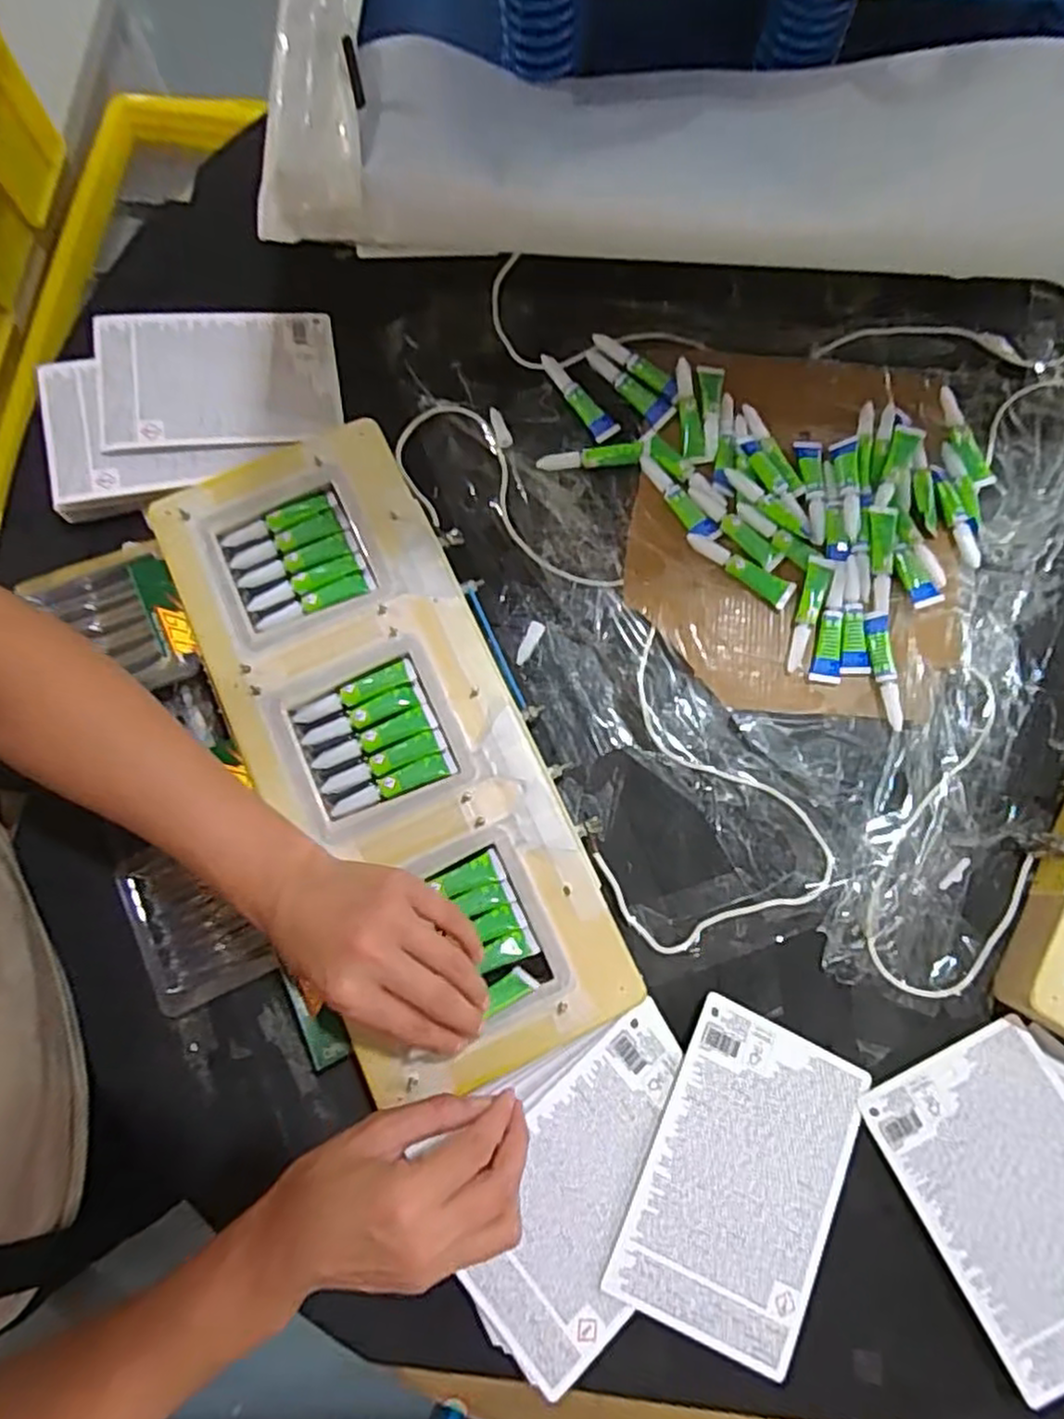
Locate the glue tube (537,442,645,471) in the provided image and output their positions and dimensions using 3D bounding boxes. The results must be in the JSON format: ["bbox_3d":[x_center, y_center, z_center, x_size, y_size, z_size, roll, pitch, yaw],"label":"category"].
[{"bbox_3d":[0.043,-0.187,0.534,0.076,0.012,0.013,-2,78,0],"label":"glue tube"}]

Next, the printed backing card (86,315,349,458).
[{"bbox_3d":[-0.233,-0.247,0.540,0.168,0.011,0.119,-7,74,-11],"label":"printed backing card"}]

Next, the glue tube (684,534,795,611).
[{"bbox_3d":[0.145,-0.099,0.508,0.081,0.011,0.019,32,80,7],"label":"glue tube"}]

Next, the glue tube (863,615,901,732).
[{"bbox_3d":[0.243,-0.027,0.498,0.017,0.014,0.078,-9,78,-1],"label":"glue tube"}]

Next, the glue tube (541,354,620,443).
[{"bbox_3d":[0.036,-0.239,0.550,0.019,0.007,0.083,-33,80,-6],"label":"glue tube"}]

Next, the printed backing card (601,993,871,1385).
[{"bbox_3d":[0.125,0.274,0.425,0.114,0.004,0.168,28,71,-1],"label":"printed backing card"}]

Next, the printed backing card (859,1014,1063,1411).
[{"bbox_3d":[0.288,0.287,0.424,0.116,0.004,0.168,-27,72,-3],"label":"printed backing card"}]

